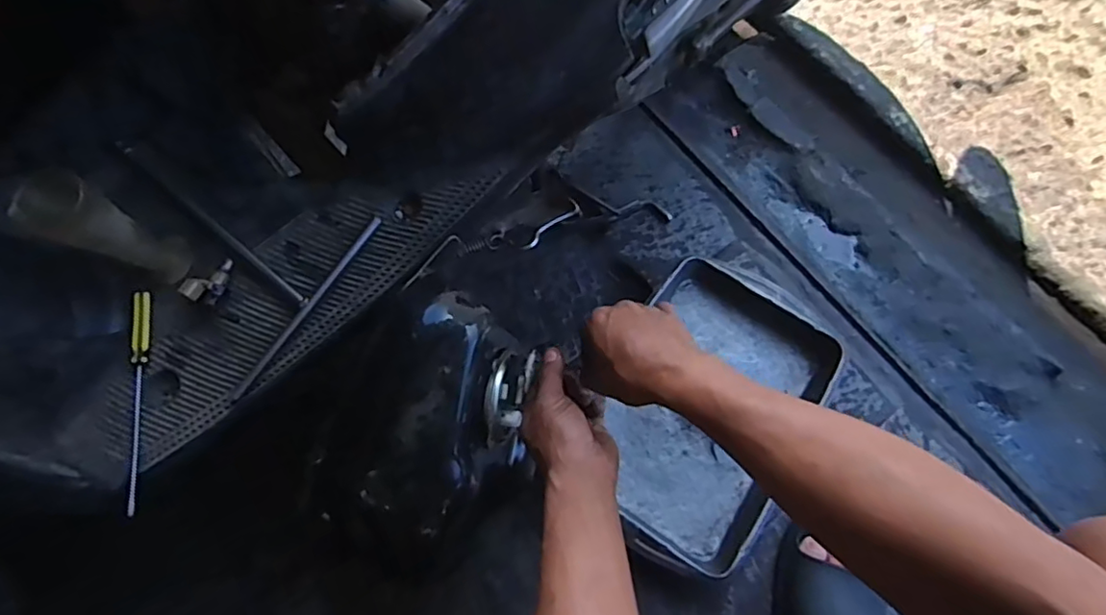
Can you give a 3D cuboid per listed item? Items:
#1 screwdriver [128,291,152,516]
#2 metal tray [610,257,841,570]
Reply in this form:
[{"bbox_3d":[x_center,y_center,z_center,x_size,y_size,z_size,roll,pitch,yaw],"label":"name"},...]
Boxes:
[{"bbox_3d":[-0.356,0.077,0.512,0.012,0.021,0.187,-6,71,-2],"label":"screwdriver"},{"bbox_3d":[0.191,0.128,0.749,0.243,0.052,0.361,28,73,9],"label":"metal tray"}]

